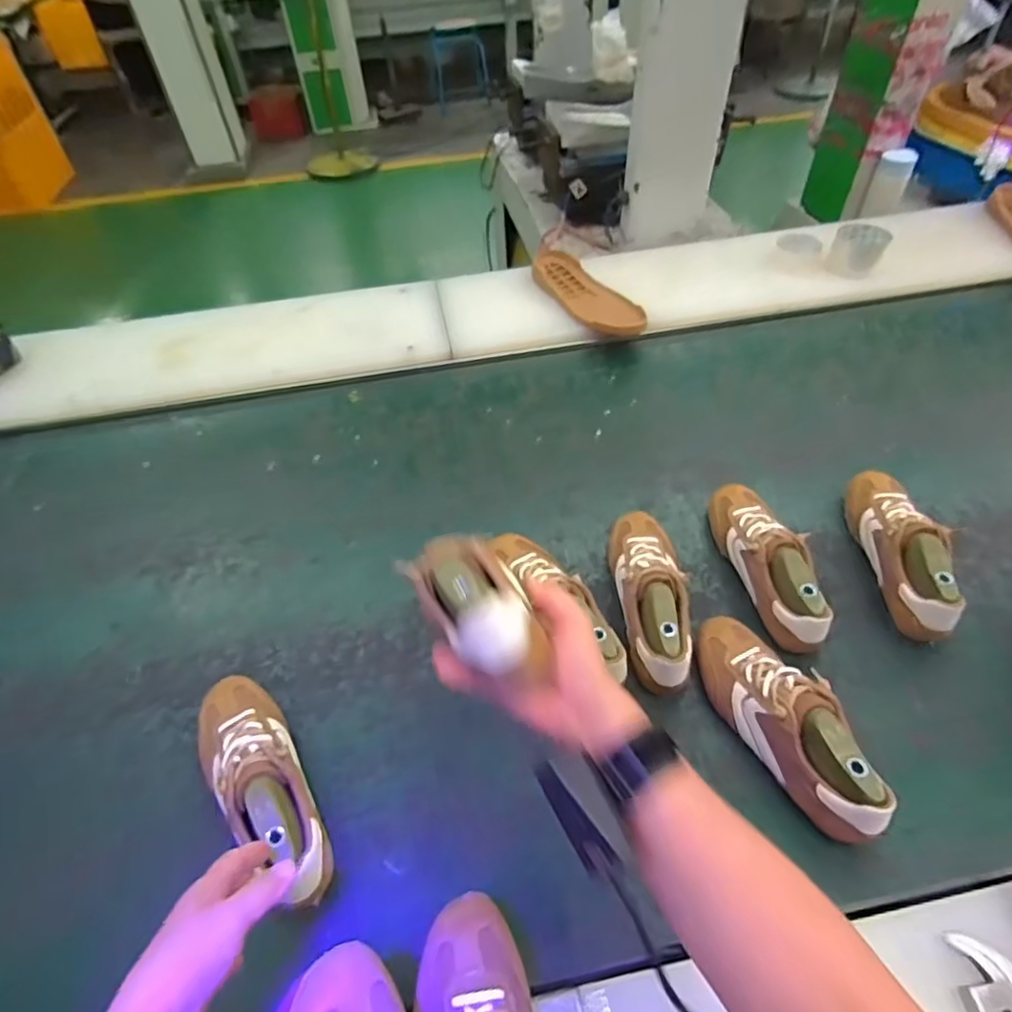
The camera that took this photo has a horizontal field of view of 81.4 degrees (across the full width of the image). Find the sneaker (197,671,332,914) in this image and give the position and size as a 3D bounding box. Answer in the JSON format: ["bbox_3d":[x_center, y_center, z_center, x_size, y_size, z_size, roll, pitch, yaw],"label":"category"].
[{"bbox_3d":[-0.236,0.259,0.565,0.077,0.085,0.229,-32,52,-23],"label":"sneaker"}]

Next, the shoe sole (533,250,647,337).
[{"bbox_3d":[0.142,-0.386,1.070,0.100,0.034,0.266,-26,55,-20],"label":"shoe sole"}]

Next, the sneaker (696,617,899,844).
[{"bbox_3d":[0.273,0.205,0.585,0.075,0.086,0.232,-18,52,-13],"label":"sneaker"}]

